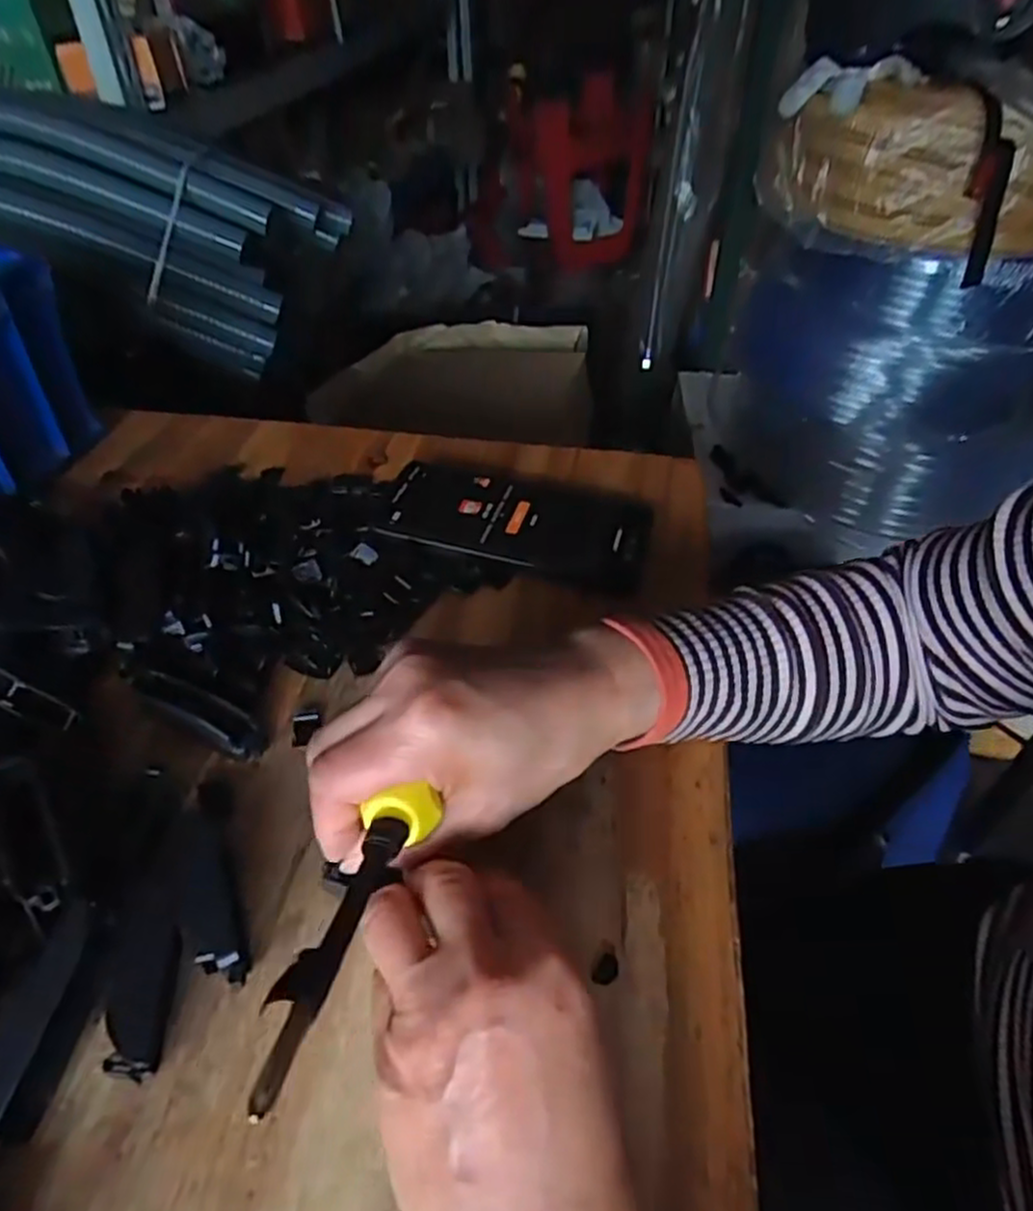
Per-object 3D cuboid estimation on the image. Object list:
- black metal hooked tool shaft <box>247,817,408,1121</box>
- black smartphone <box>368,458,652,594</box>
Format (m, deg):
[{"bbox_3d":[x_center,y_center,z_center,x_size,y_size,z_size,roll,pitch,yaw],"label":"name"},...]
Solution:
[{"bbox_3d":[-0.050,0.087,0.199,0.015,0.006,0.095,6,22,7],"label":"black metal hooked tool shaft"},{"bbox_3d":[0.000,-0.054,0.463,0.158,0.014,0.083,11,44,12],"label":"black smartphone"}]

